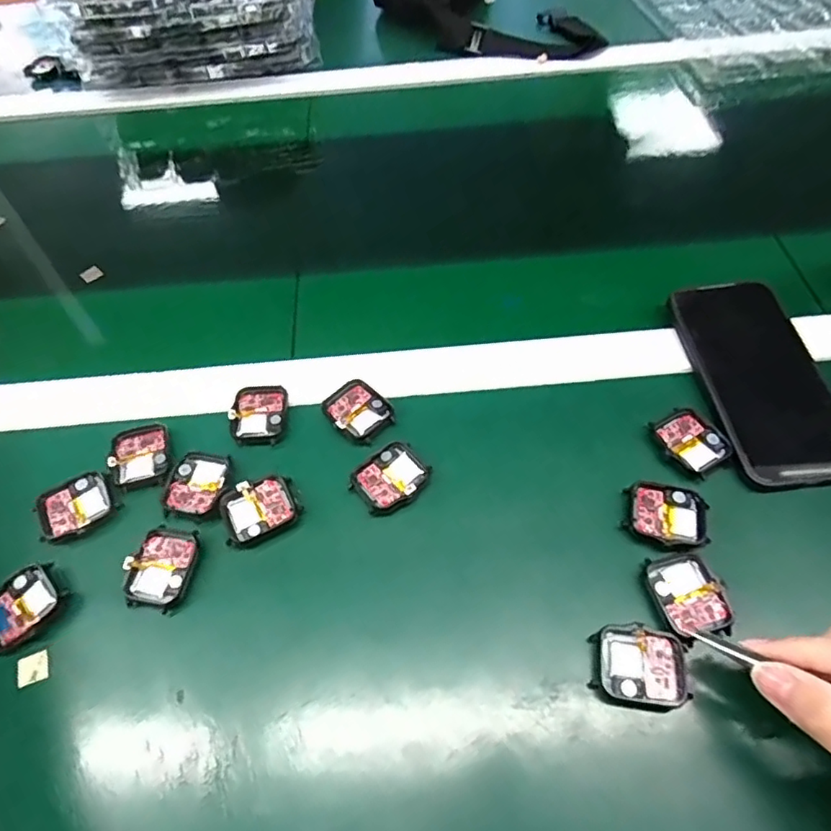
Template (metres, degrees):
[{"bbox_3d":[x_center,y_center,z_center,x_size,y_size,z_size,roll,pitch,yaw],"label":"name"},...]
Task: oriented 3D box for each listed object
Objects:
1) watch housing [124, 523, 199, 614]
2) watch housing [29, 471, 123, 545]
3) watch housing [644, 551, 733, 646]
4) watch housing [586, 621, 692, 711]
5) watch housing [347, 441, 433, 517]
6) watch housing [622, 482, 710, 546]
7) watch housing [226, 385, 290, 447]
[{"bbox_3d":[-0.151,0.090,0.343,0.037,0.010,0.047,7,57,8],"label":"watch housing"},{"bbox_3d":[-0.215,0.056,0.364,0.046,0.004,0.038,-28,59,-15],"label":"watch housing"},{"bbox_3d":[0.151,0.099,0.319,0.039,0.008,0.046,-13,53,-8],"label":"watch housing"},{"bbox_3d":[0.117,0.131,0.301,0.045,0.011,0.039,4,57,6],"label":"watch housing"},{"bbox_3d":[-0.015,0.039,0.367,0.047,0.008,0.039,-32,60,-17],"label":"watch housing"},{"bbox_3d":[0.150,0.060,0.345,0.045,0.009,0.036,12,58,11],"label":"watch housing"},{"bbox_3d":[-0.108,-0.001,0.396,0.037,0.005,0.045,-3,56,1],"label":"watch housing"}]

